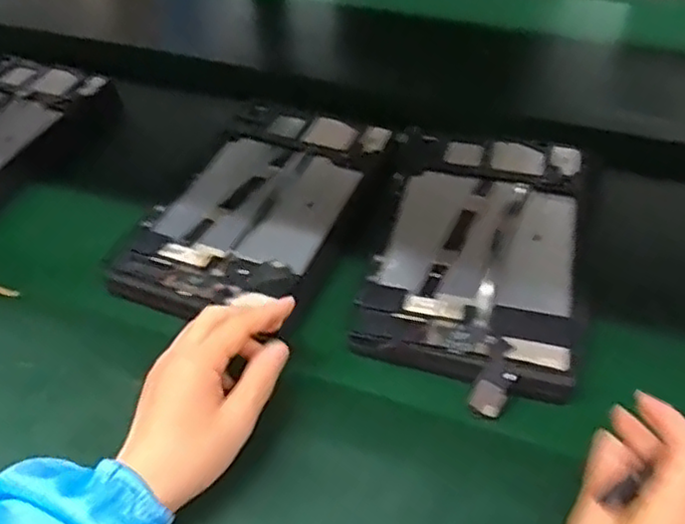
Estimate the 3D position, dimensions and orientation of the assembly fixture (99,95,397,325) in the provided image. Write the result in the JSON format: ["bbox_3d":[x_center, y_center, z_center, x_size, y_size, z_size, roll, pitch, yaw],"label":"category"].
[{"bbox_3d":[-0.060,-0.047,0.573,0.156,0.035,0.262,15,51,15],"label":"assembly fixture"}]

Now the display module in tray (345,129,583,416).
[{"bbox_3d":[0.107,-0.016,0.519,0.156,0.013,0.255,9,49,10],"label":"display module in tray"}]

